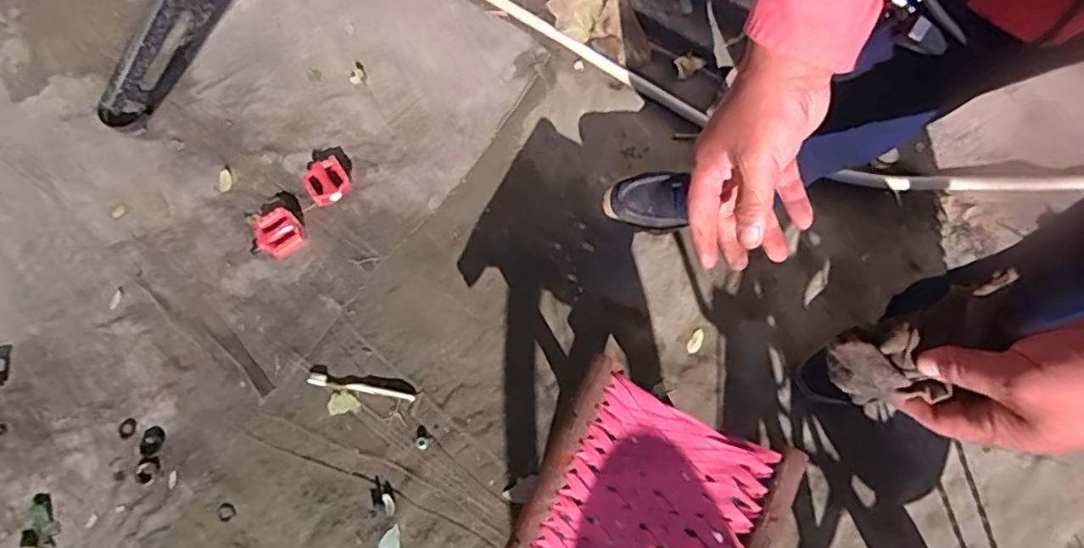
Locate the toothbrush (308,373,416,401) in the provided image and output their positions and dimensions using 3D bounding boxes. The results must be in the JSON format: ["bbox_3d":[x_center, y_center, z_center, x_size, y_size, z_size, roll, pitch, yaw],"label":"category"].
[{"bbox_3d":[-0.300,0.190,1.025,0.179,0.012,0.018,11,70,6],"label":"toothbrush"}]

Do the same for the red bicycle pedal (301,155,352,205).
[{"bbox_3d":[-0.395,-0.171,1.138,0.073,0.028,0.076,-35,72,-10],"label":"red bicycle pedal"}]

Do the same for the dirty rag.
[{"bbox_3d":[0.256,0.039,0.408,0.132,0.025,0.056,-33,71,2],"label":"dirty rag"}]

